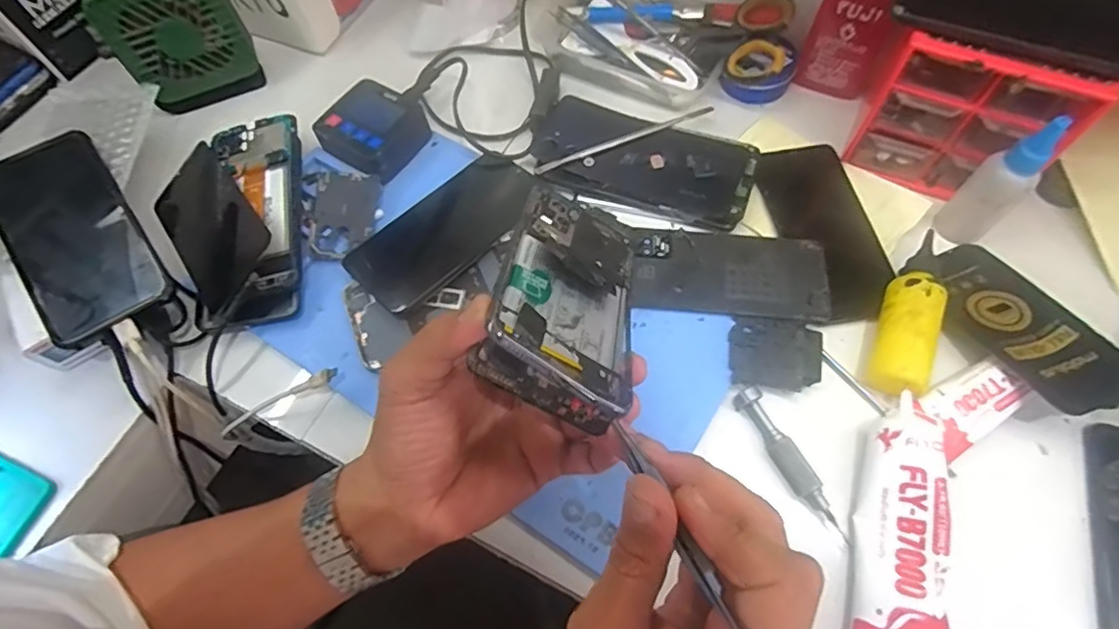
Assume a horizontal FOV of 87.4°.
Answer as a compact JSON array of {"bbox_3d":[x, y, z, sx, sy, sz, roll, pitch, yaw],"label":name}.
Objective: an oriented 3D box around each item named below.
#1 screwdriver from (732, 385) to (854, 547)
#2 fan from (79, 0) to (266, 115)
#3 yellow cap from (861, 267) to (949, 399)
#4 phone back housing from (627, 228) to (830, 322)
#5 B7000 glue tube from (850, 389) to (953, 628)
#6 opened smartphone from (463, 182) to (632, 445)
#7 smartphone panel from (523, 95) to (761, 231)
[{"bbox_3d":[0.146,0.094,0.371,0.016,0.016,0.104,-25,65,-10],"label":"screwdriver"},{"bbox_3d":[-0.321,-0.237,0.493,0.099,0.105,0.050,-36,68,-15],"label":"fan"},{"bbox_3d":[0.231,0.013,0.395,0.035,0.035,0.081,25,67,14],"label":"yellow cap"},{"bbox_3d":[0.125,-0.033,0.433,0.142,0.005,0.074,5,64,5],"label":"phone back housing"},{"bbox_3d":[0.201,0.128,0.344,0.051,0.035,0.150,12,65,8],"label":"B7000 glue tube"},{"bbox_3d":[0.008,-0.017,0.304,0.071,0.020,0.159,29,38,-11],"label":"opened smartphone"},{"bbox_3d":[0.066,-0.126,0.476,0.177,0.012,0.088,18,66,11],"label":"smartphone panel"}]

